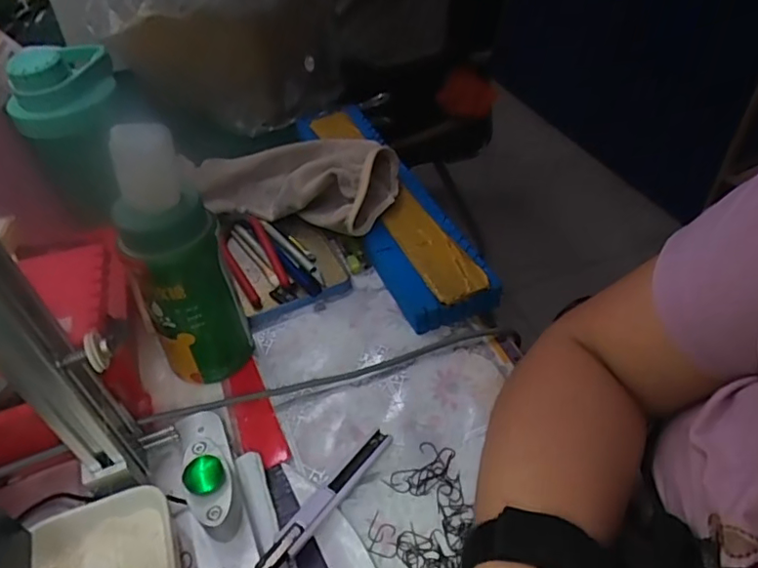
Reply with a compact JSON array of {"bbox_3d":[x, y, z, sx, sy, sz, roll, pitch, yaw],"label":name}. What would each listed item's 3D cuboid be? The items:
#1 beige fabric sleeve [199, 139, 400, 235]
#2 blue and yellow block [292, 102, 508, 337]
[{"bbox_3d":[-0.086,-0.104,0.553,0.215,0.071,0.102,11,47,14],"label":"beige fabric sleeve"},{"bbox_3d":[0.000,-0.090,0.557,0.080,0.039,0.335,-19,47,-15],"label":"blue and yellow block"}]

